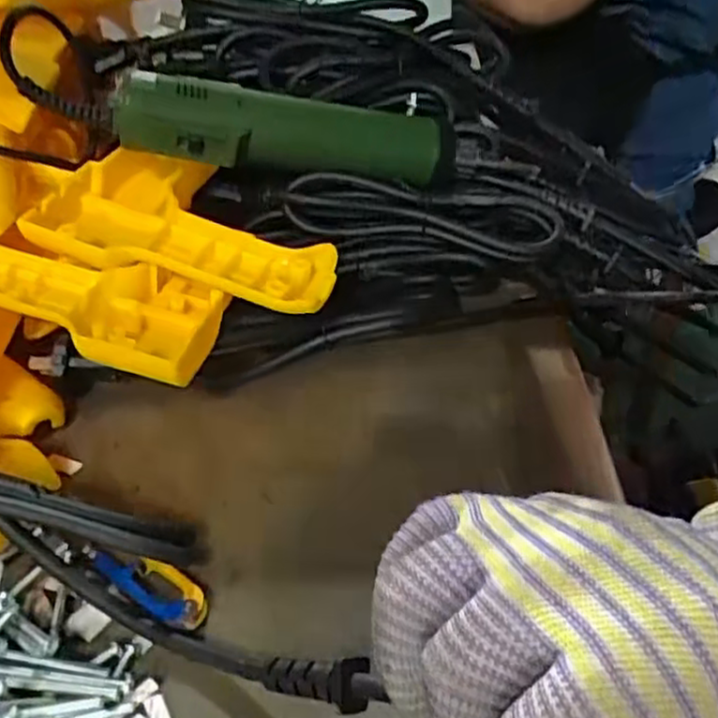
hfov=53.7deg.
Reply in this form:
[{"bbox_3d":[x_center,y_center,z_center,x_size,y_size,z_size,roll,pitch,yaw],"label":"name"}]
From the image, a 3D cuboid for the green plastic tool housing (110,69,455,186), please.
[{"bbox_3d":[-0.032,-0.121,0.382,0.187,0.037,0.031,0,38,-22],"label":"green plastic tool housing"}]

